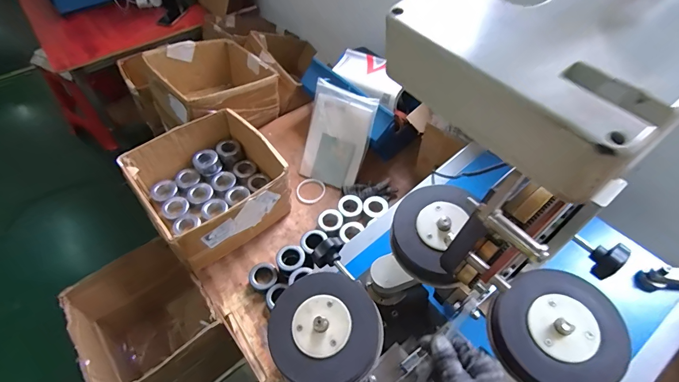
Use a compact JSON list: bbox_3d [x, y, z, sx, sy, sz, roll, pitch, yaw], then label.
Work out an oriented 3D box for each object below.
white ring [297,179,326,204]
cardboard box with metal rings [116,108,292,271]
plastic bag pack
[{"bbox_3d":[-0.086,-0.001,1.043,0.085,0.015,0.081,0,53,0],"label":"white ring"},{"bbox_3d":[-0.336,-0.018,0.934,0.337,0.151,0.321,-35,61,-23],"label":"cardboard box with metal rings"},{"bbox_3d":[-0.012,-0.154,1.015,0.186,0.271,0.030,23,17,14],"label":"plastic bag pack"}]

